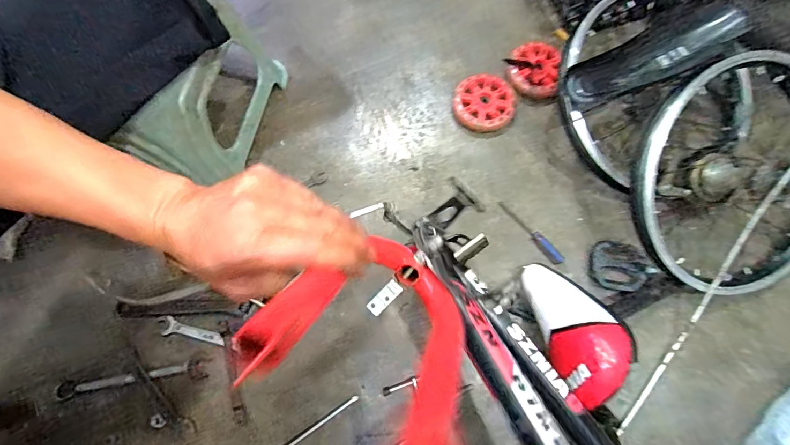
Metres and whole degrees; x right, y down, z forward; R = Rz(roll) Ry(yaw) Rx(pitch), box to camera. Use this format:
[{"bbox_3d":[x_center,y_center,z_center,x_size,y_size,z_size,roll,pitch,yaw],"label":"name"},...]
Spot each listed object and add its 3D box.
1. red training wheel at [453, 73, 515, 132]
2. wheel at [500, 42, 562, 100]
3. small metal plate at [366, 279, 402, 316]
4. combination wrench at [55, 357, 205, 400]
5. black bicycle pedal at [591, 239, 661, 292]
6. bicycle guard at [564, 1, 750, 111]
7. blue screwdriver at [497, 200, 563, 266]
[{"bbox_3d":[0.149,-0.201,0.671,0.095,0.024,0.106,21,76,6],"label":"red training wheel"},{"bbox_3d":[0.231,-0.257,0.682,0.089,0.028,0.101,0,75,1],"label":"wheel"},{"bbox_3d":[-0.010,0.074,0.396,0.016,0.004,0.038,44,89,5],"label":"small metal plate"},{"bbox_3d":[-0.361,0.217,0.553,0.202,0.004,0.026,-10,75,-2],"label":"combination wrench"},{"bbox_3d":[0.330,0.065,0.587,0.085,0.024,0.071,13,76,4],"label":"black bicycle pedal"},{"bbox_3d":[0.356,-0.229,0.562,0.259,0.047,0.077,-25,76,-6],"label":"bicycle guard"},{"bbox_3d":[0.209,0.013,0.617,0.018,0.014,0.125,-37,77,-8],"label":"blue screwdriver"}]

